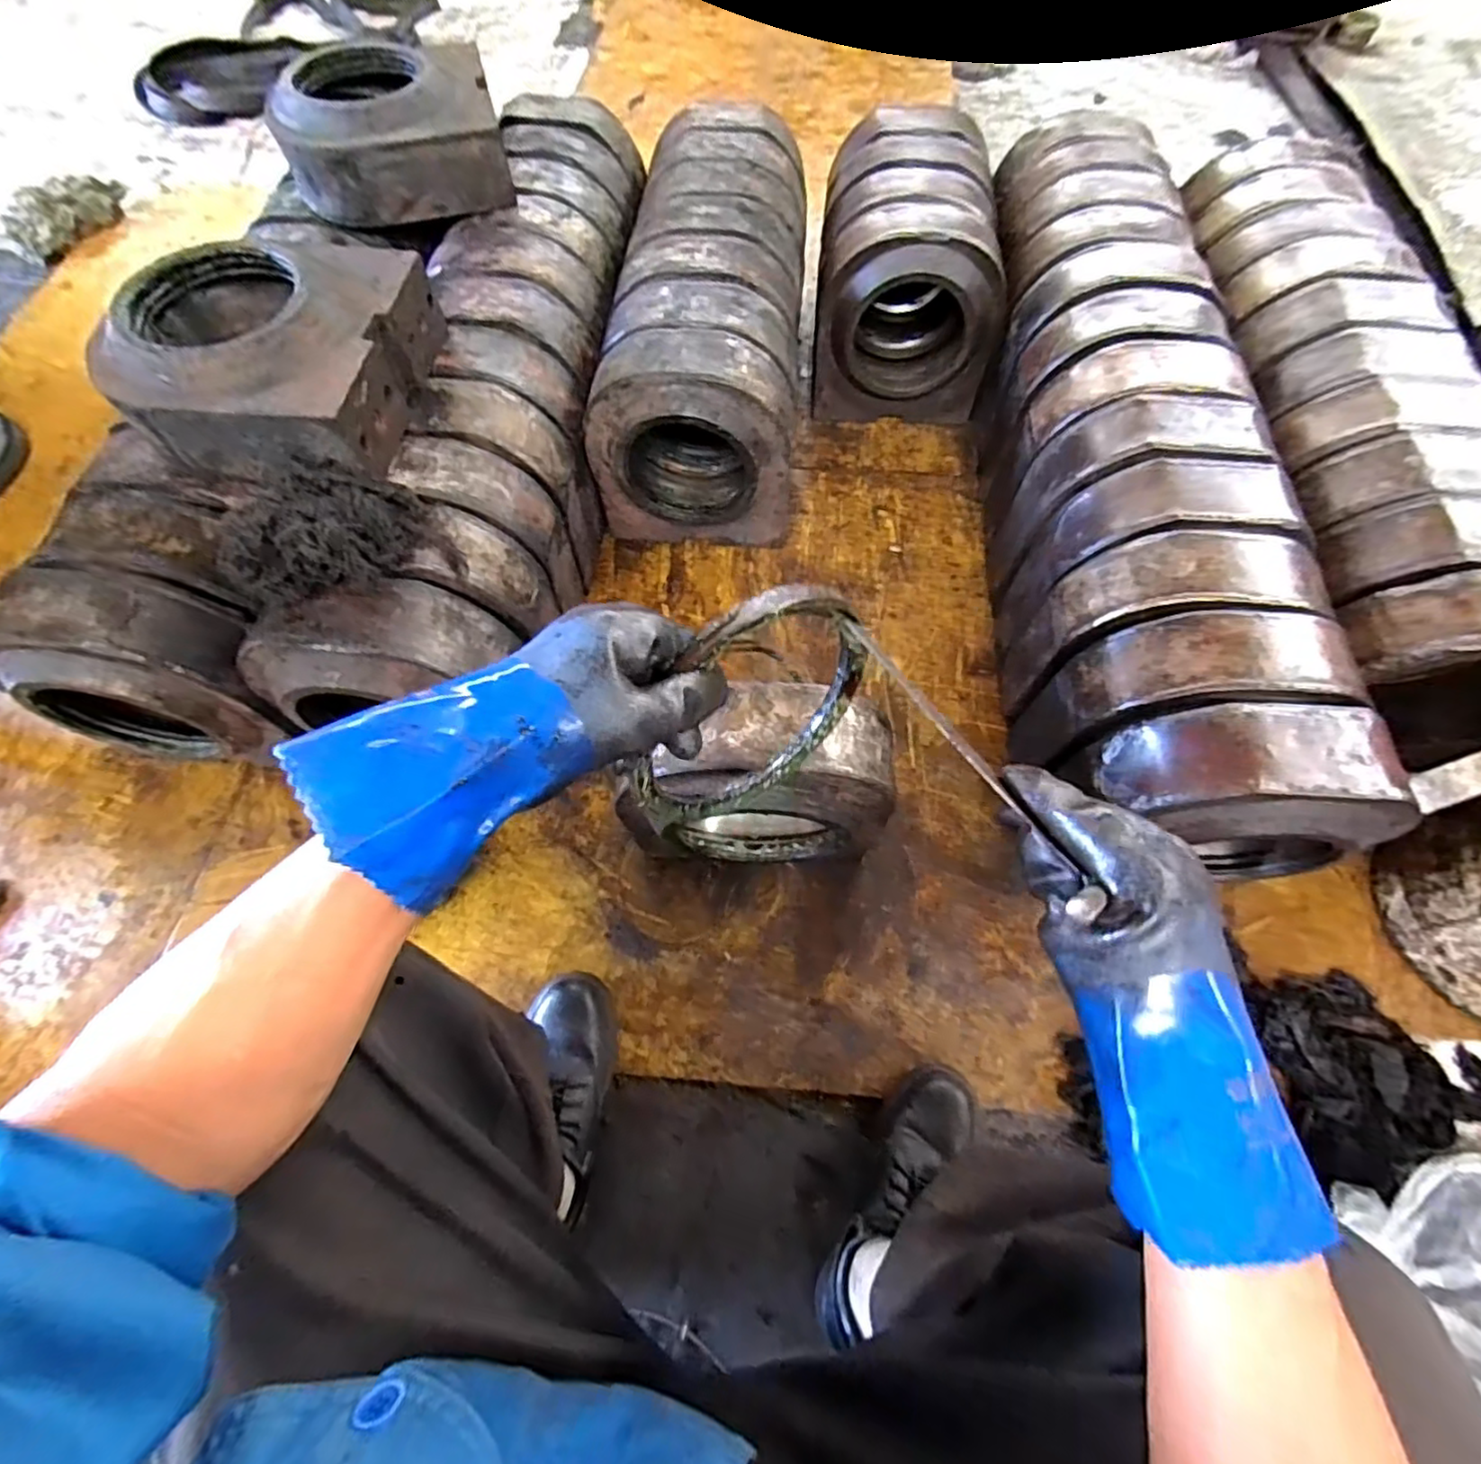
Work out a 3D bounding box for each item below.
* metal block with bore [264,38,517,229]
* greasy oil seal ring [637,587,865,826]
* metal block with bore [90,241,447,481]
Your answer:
[{"bbox_3d":[-0.512,-0.893,0.965,0.297,0.123,0.280,-14,65,-7],"label":"metal block with bore"},{"bbox_3d":[0.020,-0.010,0.463,0.186,0.193,0.027,-4,42,-51],"label":"greasy oil seal ring"},{"bbox_3d":[-0.521,-0.425,0.737,0.265,0.104,0.288,4,64,2],"label":"metal block with bore"}]

